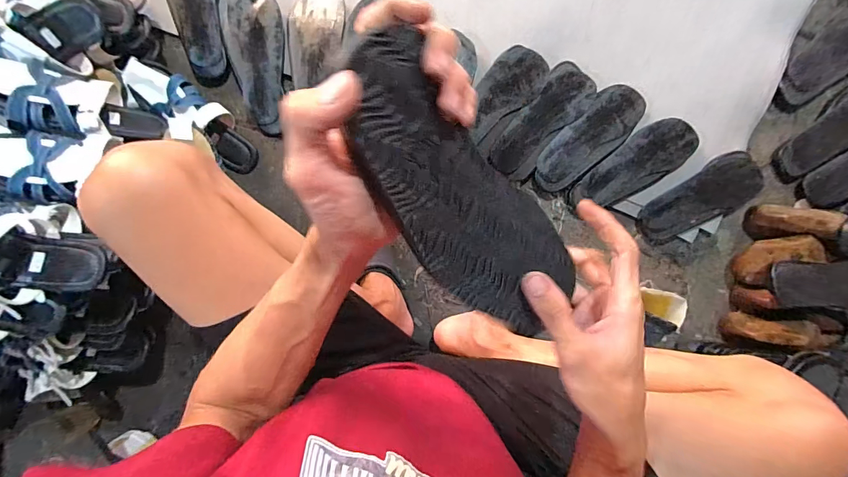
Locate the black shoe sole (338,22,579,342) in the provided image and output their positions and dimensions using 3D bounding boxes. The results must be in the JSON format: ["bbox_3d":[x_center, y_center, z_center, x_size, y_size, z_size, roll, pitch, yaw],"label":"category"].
[{"bbox_3d":[0.029,-0.021,0.262,0.095,0.031,0.235,-44,125,0],"label":"black shoe sole"}]

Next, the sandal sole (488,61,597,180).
[{"bbox_3d":[0.216,-0.214,0.690,0.087,0.016,0.233,39,90,-4],"label":"sandal sole"}]

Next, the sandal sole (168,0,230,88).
[{"bbox_3d":[-0.399,-0.406,0.668,0.094,0.034,0.260,-12,93,-2],"label":"sandal sole"}]

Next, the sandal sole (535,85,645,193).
[{"bbox_3d":[0.309,-0.185,0.705,0.095,0.019,0.237,45,90,-4],"label":"sandal sole"}]

